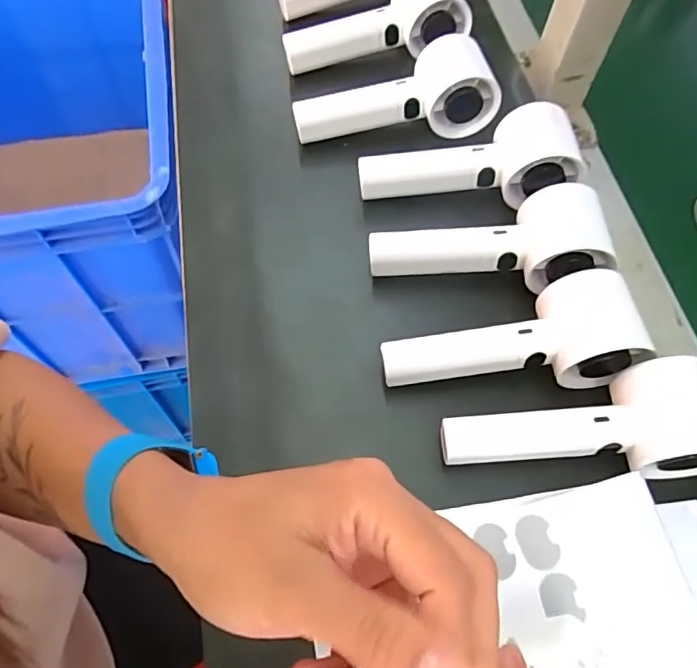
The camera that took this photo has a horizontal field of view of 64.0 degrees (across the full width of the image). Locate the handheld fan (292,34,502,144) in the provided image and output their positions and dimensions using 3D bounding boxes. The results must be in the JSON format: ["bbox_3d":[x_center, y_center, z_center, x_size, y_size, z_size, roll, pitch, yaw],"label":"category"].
[{"bbox_3d":[0.034,-0.184,0.439,0.155,0.059,0.056,-10,63,-5],"label":"handheld fan"}]

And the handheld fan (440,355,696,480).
[{"bbox_3d":[0.133,0.052,0.320,0.157,0.062,0.057,-1,63,-1],"label":"handheld fan"}]

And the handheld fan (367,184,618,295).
[{"bbox_3d":[0.089,-0.059,0.378,0.150,0.061,0.060,1,63,0],"label":"handheld fan"}]

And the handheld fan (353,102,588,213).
[{"bbox_3d":[0.085,-0.119,0.406,0.152,0.055,0.059,-9,63,-5],"label":"handheld fan"}]

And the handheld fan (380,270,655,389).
[{"bbox_3d":[0.095,0.002,0.346,0.147,0.060,0.058,-2,63,-1],"label":"handheld fan"}]

